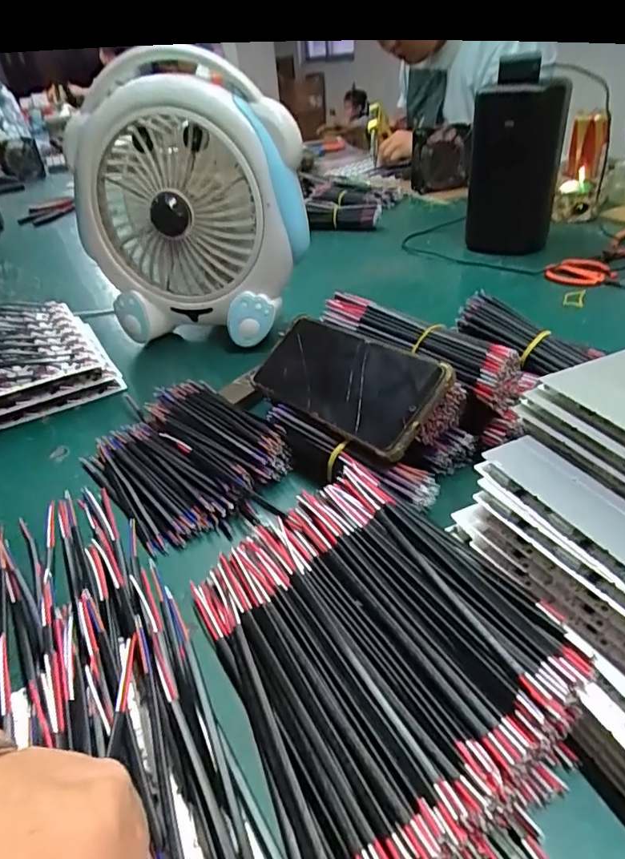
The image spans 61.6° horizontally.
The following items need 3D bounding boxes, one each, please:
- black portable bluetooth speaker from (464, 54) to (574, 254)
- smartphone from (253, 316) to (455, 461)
[{"bbox_3d":[0.278,-0.360,0.726,0.114,0.254,0.051,11,60,22],"label":"black portable bluetooth speaker"},{"bbox_3d":[0.021,-0.038,0.397,0.161,0.009,0.075,29,81,44],"label":"smartphone"}]

